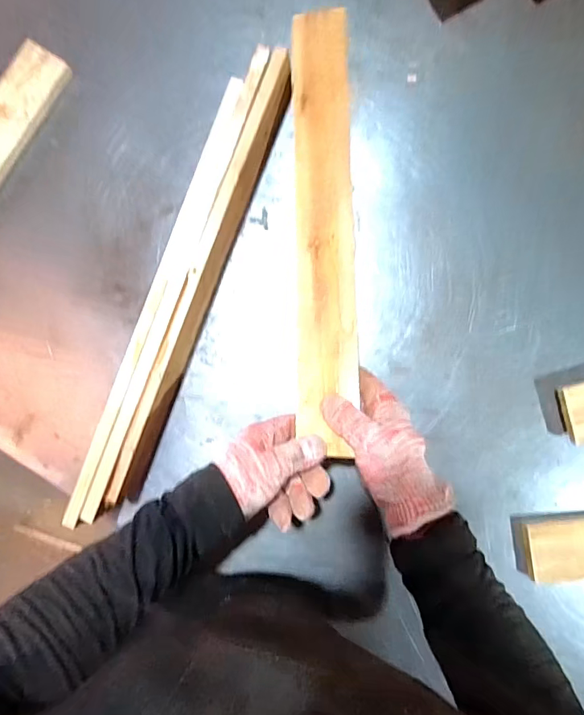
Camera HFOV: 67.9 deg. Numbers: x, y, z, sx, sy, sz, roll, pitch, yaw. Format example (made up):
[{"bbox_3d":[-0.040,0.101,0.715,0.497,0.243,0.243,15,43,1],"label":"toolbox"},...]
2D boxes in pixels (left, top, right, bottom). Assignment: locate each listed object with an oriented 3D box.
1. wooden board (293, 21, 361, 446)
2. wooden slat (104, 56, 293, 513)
[{"bbox_3d":[0.033,-0.147,0.438,0.058,0.013,0.469,-1,79,4],"label":"wooden board"},{"bbox_3d":[-0.094,-0.083,0.475,0.014,0.062,0.487,21,90,4],"label":"wooden slat"}]

